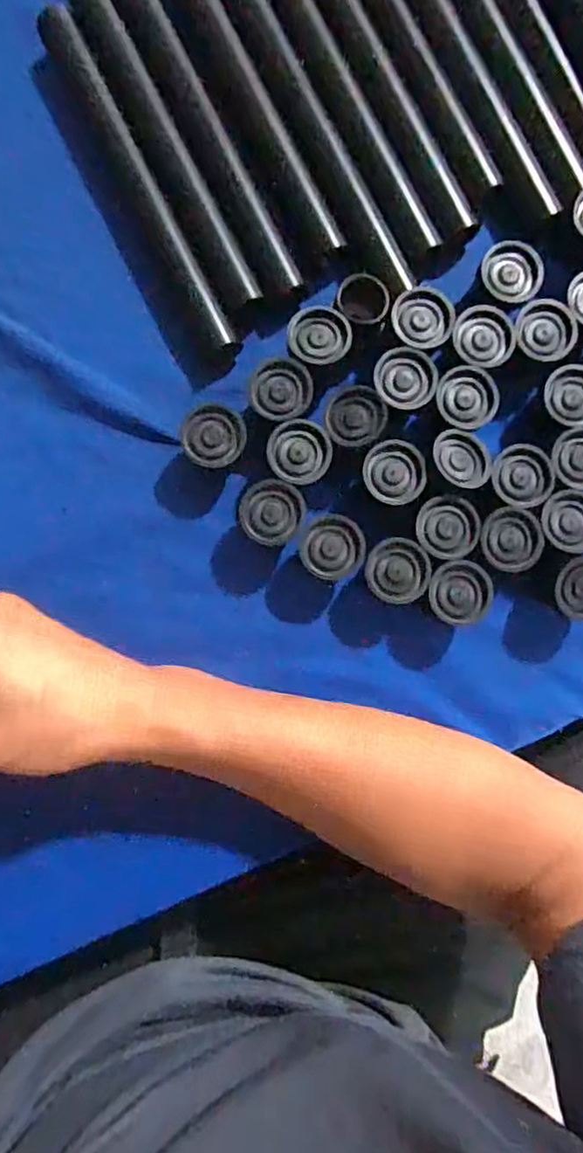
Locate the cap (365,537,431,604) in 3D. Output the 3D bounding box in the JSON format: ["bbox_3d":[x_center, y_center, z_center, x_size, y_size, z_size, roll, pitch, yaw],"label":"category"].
[{"bbox_3d":[0.058,-0.002,0.348,0.034,0.028,0.035,0,86,-4],"label":"cap"}]

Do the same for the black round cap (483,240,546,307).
[{"bbox_3d":[0.126,-0.174,0.353,0.032,0.011,0.036,-21,88,-5],"label":"black round cap"}]

